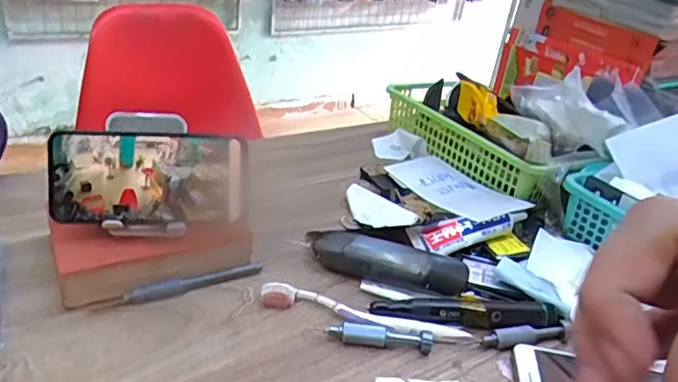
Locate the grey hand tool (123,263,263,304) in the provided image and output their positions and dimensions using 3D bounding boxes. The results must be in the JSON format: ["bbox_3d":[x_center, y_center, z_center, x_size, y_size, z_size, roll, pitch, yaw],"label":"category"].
[{"bbox_3d":[-0.124,0.080,0.492,0.120,0.013,0.011,-10,35,-29],"label":"grey hand tool"}]

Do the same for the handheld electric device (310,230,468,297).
[{"bbox_3d":[0.044,0.065,0.517,0.143,0.034,0.024,18,31,17],"label":"handheld electric device"}]

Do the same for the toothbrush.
[{"bbox_3d":[0.020,0.104,0.477,0.175,0.015,0.025,13,30,9],"label":"toothbrush"}]

